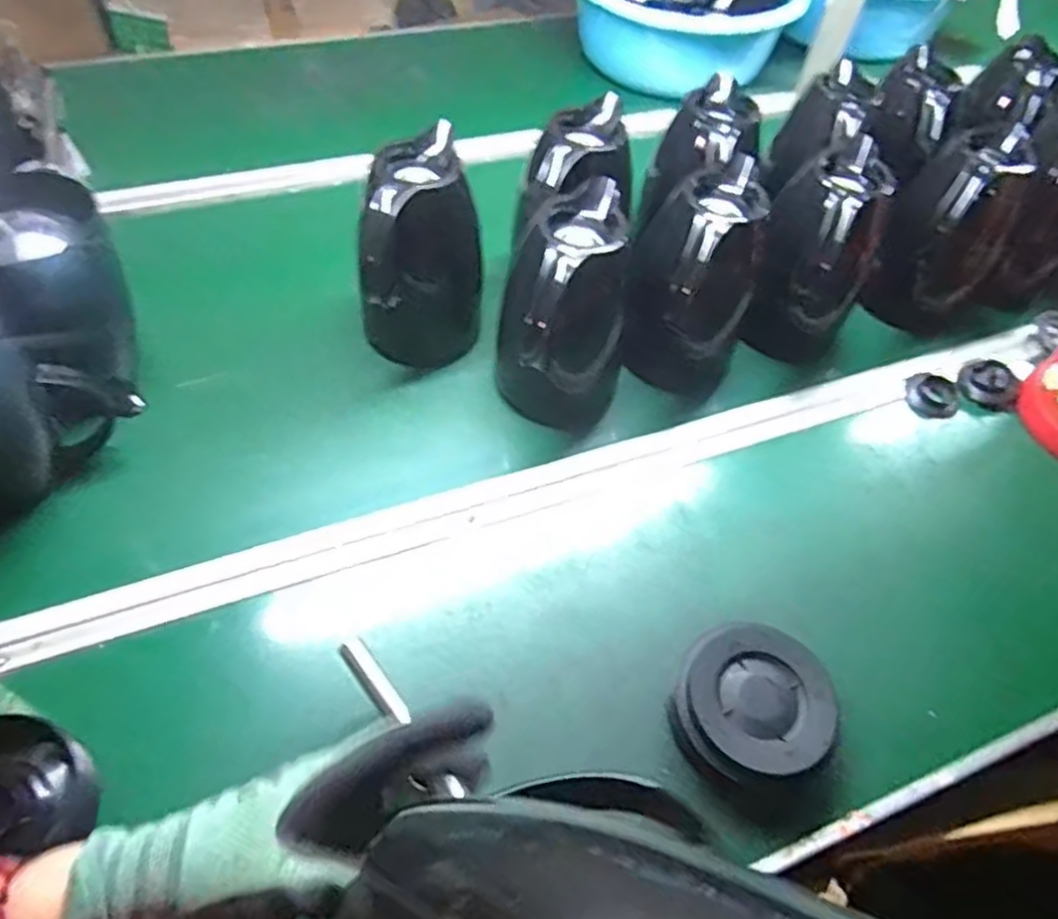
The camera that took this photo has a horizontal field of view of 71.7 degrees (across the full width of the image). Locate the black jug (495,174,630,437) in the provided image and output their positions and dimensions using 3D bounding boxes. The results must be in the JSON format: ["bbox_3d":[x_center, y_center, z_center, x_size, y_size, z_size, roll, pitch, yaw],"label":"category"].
[{"bbox_3d":[0.030,-0.128,0.684,0.117,0.202,0.117,2,53,-3],"label":"black jug"}]

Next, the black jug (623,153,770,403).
[{"bbox_3d":[0.165,-0.163,0.721,0.108,0.198,0.140,20,54,10],"label":"black jug"}]

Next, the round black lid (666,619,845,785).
[{"bbox_3d":[0.169,0.186,0.558,0.116,0.054,0.110,2,53,-3],"label":"round black lid"}]

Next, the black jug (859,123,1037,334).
[{"bbox_3d":[0.470,-0.244,0.808,0.115,0.193,0.140,17,54,8],"label":"black jug"}]

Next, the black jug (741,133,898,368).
[{"bbox_3d":[0.300,-0.207,0.764,0.116,0.192,0.138,29,56,16],"label":"black jug"}]

